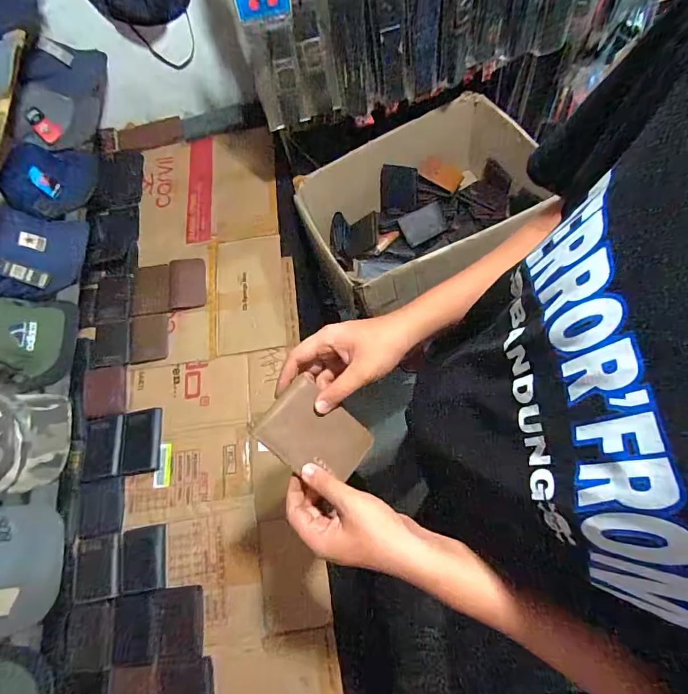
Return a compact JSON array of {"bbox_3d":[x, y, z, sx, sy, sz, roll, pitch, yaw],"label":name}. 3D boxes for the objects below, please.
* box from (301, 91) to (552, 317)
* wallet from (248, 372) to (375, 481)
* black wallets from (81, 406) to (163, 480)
[{"bbox_3d":[0.214,-0.339,1.024,0.544,0.216,0.388,-26,67,-1],"label":"box"},{"bbox_3d":[-0.031,0.093,0.445,0.111,0.010,0.082,43,69,-5],"label":"wallet"},{"bbox_3d":[-0.481,0.209,0.910,0.161,0.011,0.132,-9,68,-1],"label":"black wallets"}]

